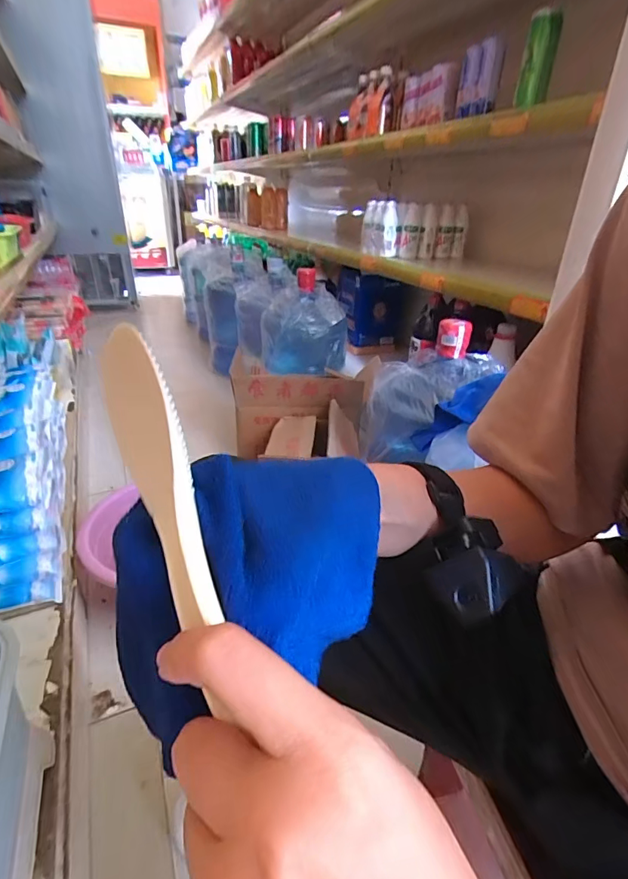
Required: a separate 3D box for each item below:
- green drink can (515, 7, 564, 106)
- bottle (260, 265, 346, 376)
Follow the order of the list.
[{"bbox_3d":[0.412,-0.696,0.809,0.056,0.130,0.056,10,30,21],"label":"green drink can"},{"bbox_3d":[-0.039,-0.371,1.399,0.255,0.296,0.217,-3,29,-7],"label":"bottle"}]

